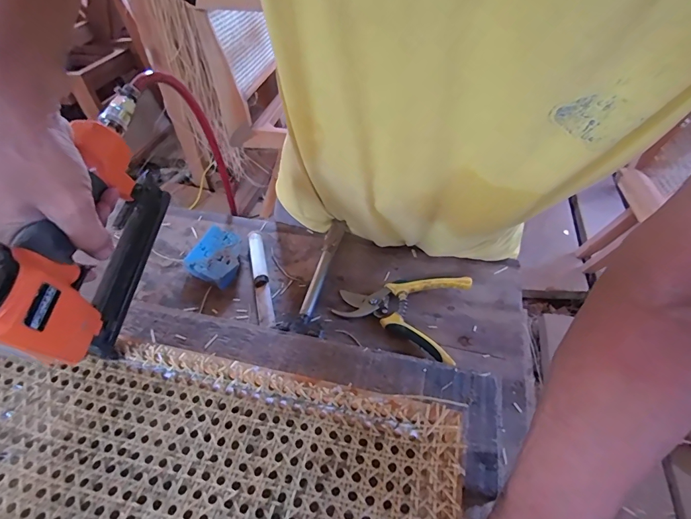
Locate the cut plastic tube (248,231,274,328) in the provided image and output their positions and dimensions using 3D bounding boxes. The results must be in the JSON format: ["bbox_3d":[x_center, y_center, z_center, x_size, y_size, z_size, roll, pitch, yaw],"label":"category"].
[{"bbox_3d":[-0.129,0.025,0.574,0.022,0.017,0.173,-12,49,-9],"label":"cut plastic tube"}]

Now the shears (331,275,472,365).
[{"bbox_3d":[0.082,0.055,0.529,0.167,0.024,0.128,22,52,20],"label":"shears"}]

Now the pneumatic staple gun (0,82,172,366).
[{"bbox_3d":[-0.222,-0.023,0.347,0.051,0.147,0.255,4,48,5],"label":"pneumatic staple gun"}]

